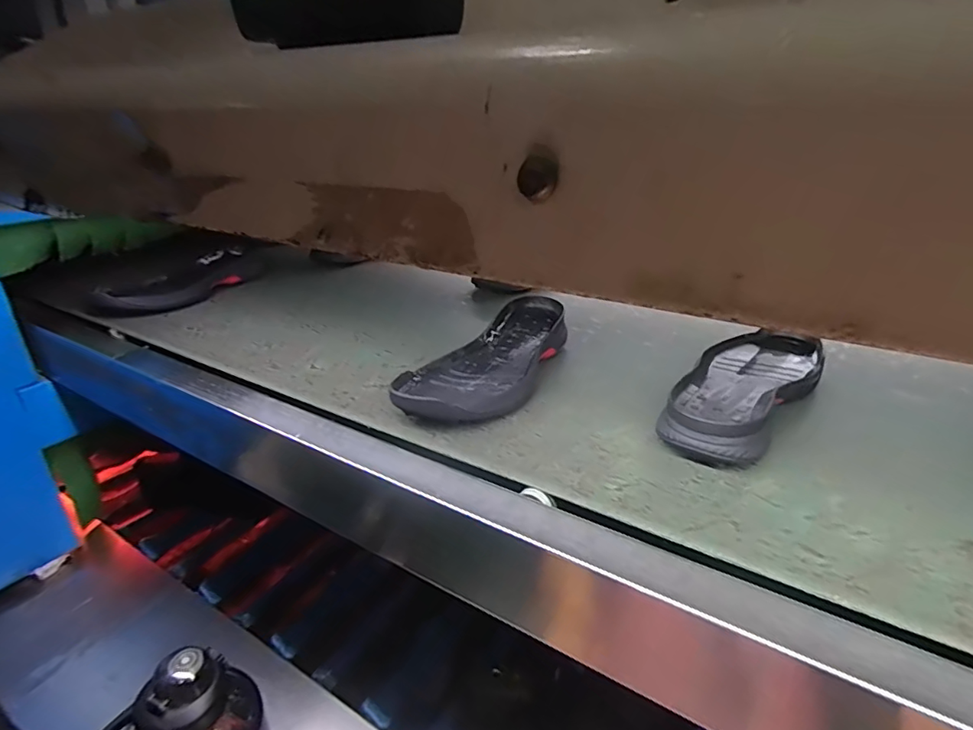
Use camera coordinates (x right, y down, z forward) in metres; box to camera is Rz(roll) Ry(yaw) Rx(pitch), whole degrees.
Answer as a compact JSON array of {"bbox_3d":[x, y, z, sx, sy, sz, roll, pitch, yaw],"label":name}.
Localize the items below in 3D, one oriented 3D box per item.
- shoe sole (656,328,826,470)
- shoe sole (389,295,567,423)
[{"bbox_3d":[0.271,0.023,0.558,0.105,0.044,0.304,18,29,34],"label":"shoe sole"},{"bbox_3d":[0.009,-0.009,0.621,0.118,0.047,0.304,10,26,20],"label":"shoe sole"}]

